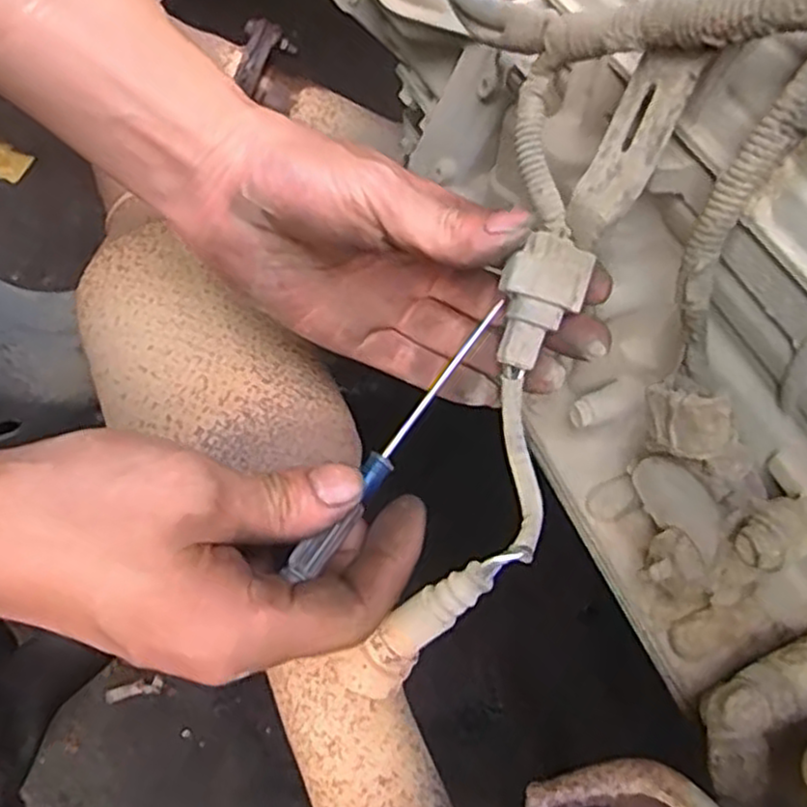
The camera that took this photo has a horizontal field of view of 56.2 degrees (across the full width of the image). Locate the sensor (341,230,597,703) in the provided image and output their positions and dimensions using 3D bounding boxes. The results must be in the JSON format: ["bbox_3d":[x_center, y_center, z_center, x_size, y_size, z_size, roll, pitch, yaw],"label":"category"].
[{"bbox_3d":[0.033,0.030,0.291,0.046,0.023,0.187,21,94,15],"label":"sensor"}]

